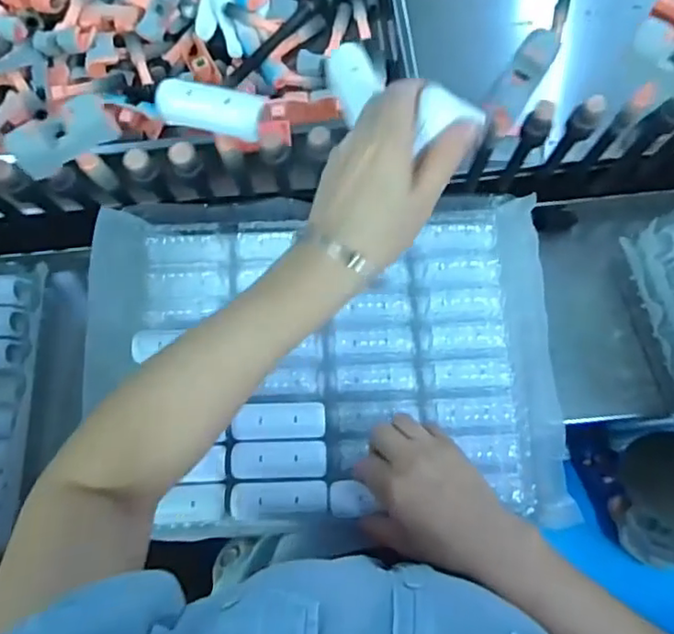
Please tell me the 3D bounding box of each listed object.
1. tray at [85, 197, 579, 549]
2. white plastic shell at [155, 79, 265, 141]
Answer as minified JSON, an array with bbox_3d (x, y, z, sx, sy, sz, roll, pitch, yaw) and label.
[{"bbox_3d":[-0.014,0.033,0.516,0.388,0.043,0.280,-3,75,1],"label":"tray"},{"bbox_3d":[-0.092,-0.151,0.438,0.078,0.026,0.025,9,76,4],"label":"white plastic shell"}]

